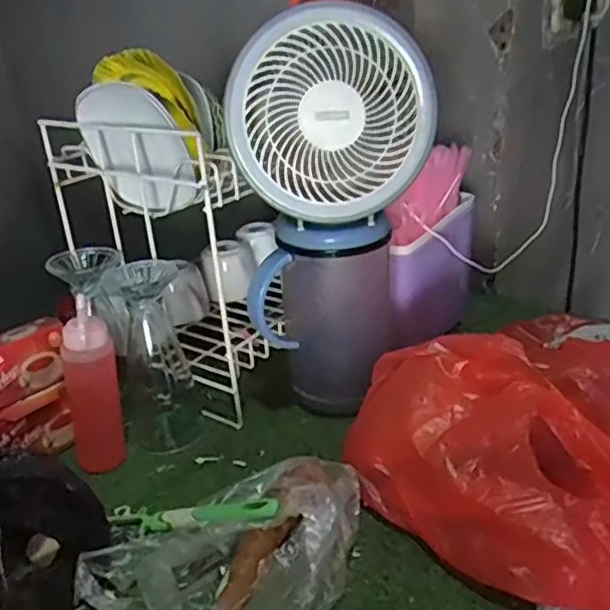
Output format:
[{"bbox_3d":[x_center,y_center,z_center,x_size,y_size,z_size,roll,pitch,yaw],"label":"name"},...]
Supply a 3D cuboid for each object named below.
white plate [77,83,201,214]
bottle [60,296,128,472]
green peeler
[{"bbox_3d":[-0.175,-0.161,0.673,0.147,0.128,0.028,12,30,32],"label":"white plate"},{"bbox_3d":[-0.214,0.083,0.657,0.056,0.179,0.060,-14,26,-19],"label":"bottle"},{"bbox_3d":[-0.102,0.181,0.561,0.173,0.009,0.034,-11,21,23],"label":"green peeler"}]

